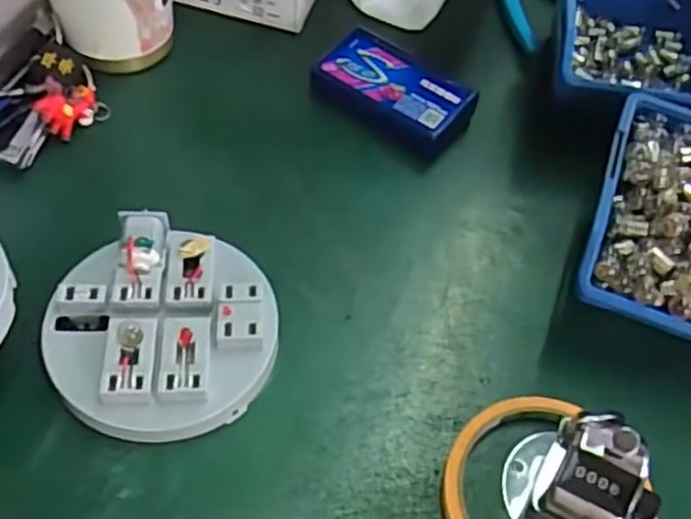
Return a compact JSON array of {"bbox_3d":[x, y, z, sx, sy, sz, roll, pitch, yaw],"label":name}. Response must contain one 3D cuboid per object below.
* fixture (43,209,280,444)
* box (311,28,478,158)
[{"bbox_3d":[-0.084,0.031,0.329,0.098,0.029,0.098,0,54,0],"label":"fixture"},{"bbox_3d":[0.029,-0.102,0.434,0.088,0.021,0.052,34,61,22],"label":"box"}]

